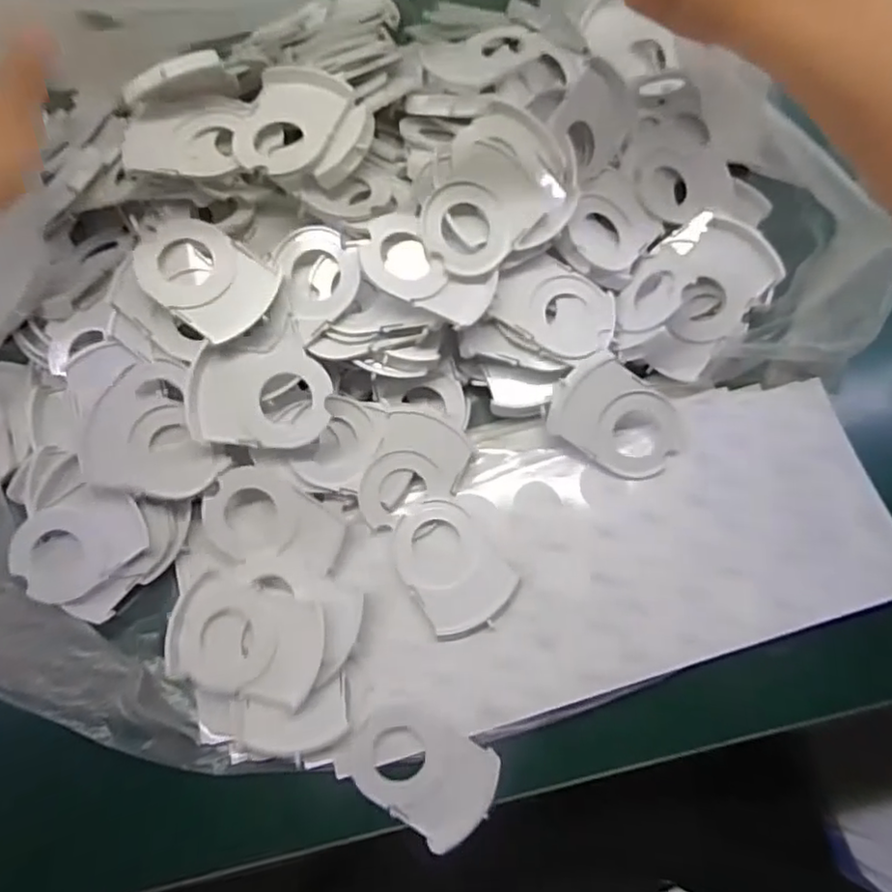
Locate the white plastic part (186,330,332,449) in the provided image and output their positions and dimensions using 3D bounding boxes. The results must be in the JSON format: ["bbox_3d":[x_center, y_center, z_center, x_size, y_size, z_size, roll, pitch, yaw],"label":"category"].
[{"bbox_3d":[-0.105,-0.030,0.368,0.078,0.010,0.060,4,88,-5],"label":"white plastic part"}]

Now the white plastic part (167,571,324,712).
[{"bbox_3d":[-0.115,0.107,0.363,0.081,0.011,0.064,16,74,6],"label":"white plastic part"}]

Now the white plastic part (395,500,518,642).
[{"bbox_3d":[0.003,0.070,0.382,0.055,0.004,0.078,-31,75,-8],"label":"white plastic part"}]

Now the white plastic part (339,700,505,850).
[{"bbox_3d":[-0.013,0.178,0.356,0.079,0.006,0.057,35,82,6],"label":"white plastic part"}]

